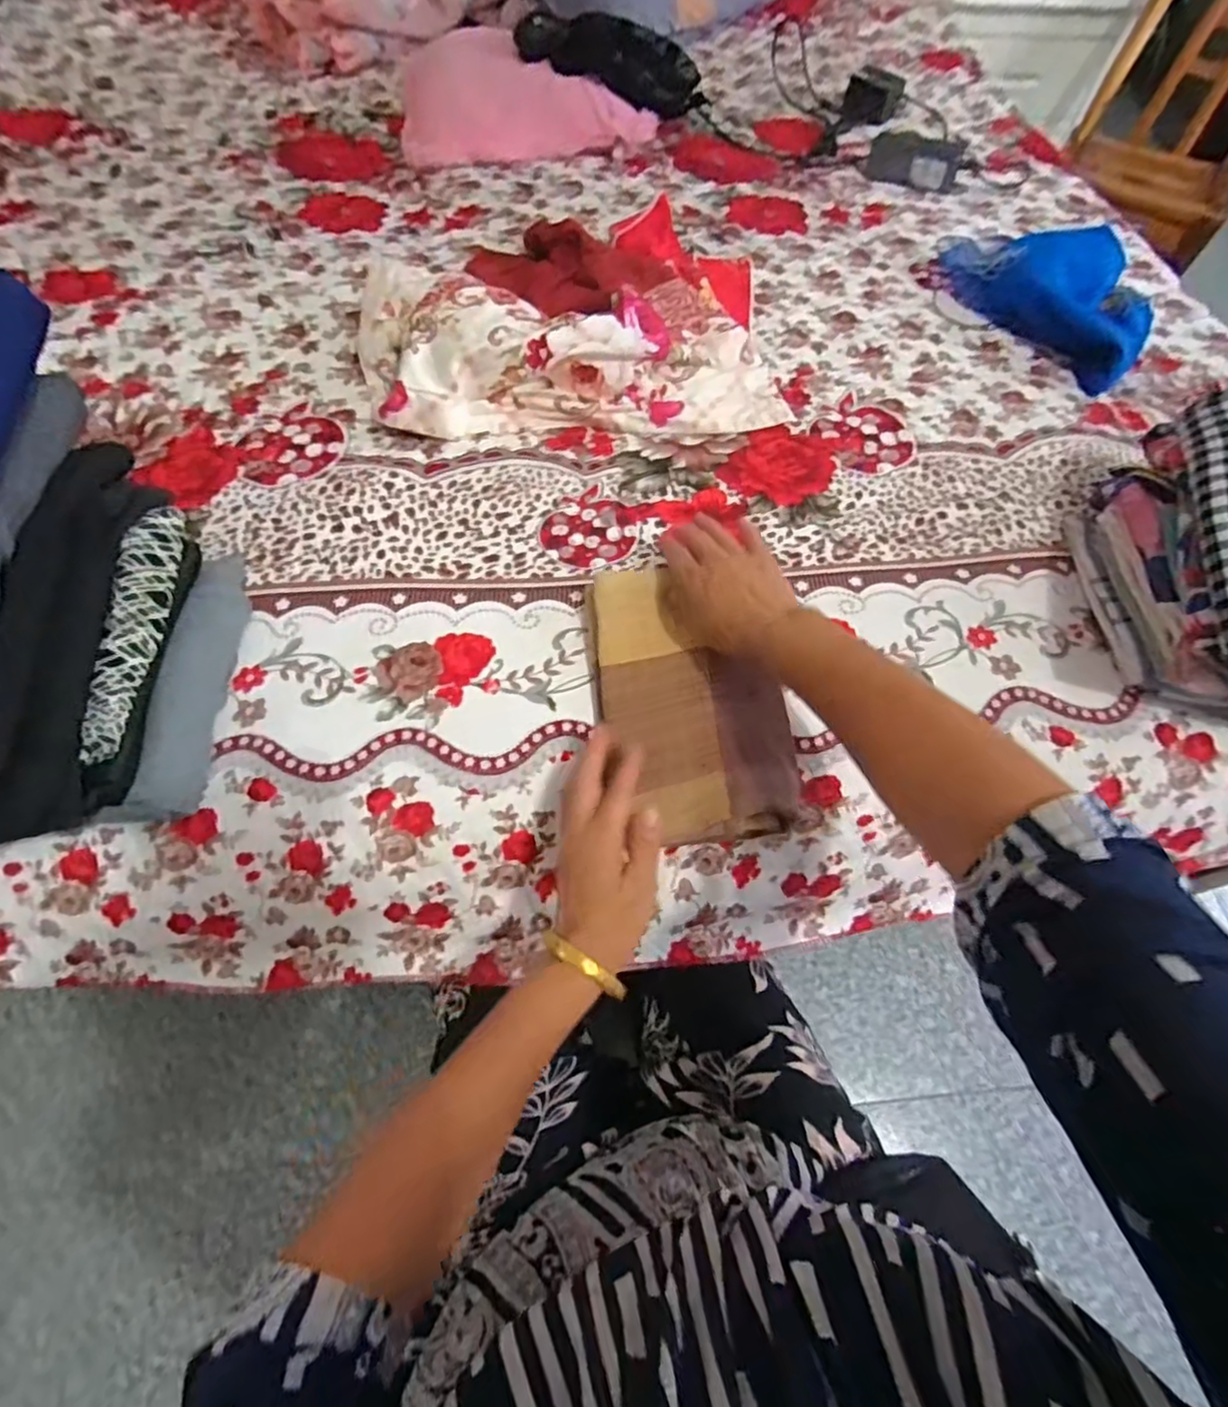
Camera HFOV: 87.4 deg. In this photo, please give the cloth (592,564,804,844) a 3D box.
[{"bbox_3d":[0.057,-0.007,0.479,0.133,0.023,0.216,-8,63,-6],"label":"cloth"}]

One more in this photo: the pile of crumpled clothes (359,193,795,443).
[{"bbox_3d":[-0.047,-0.465,0.710,0.437,0.076,0.432,-3,62,-4],"label":"pile of crumpled clothes"}]

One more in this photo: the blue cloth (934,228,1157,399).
[{"bbox_3d":[0.565,-0.509,0.789,0.205,0.046,0.285,-23,66,-14],"label":"blue cloth"}]

